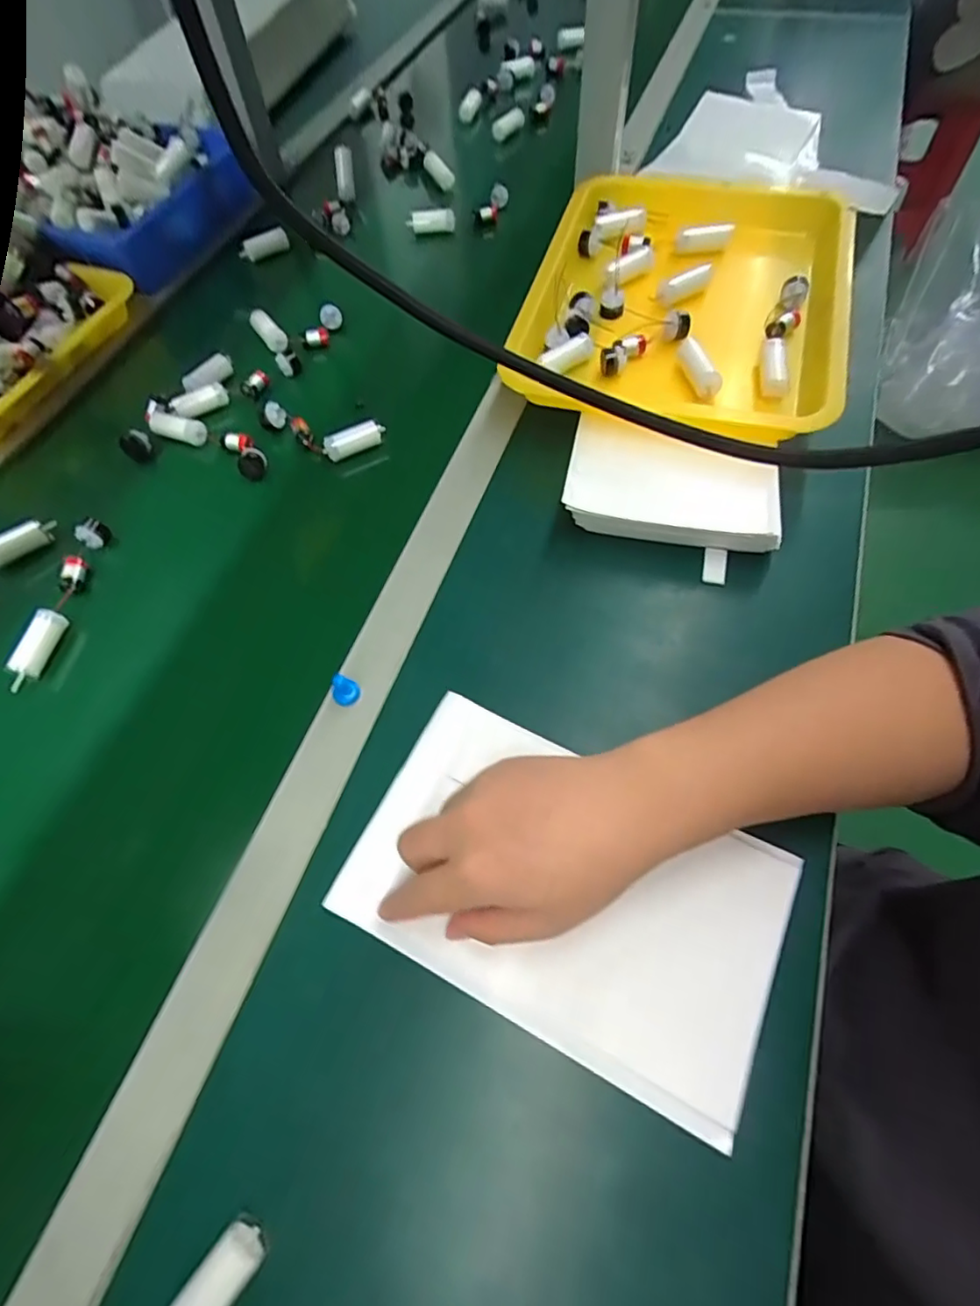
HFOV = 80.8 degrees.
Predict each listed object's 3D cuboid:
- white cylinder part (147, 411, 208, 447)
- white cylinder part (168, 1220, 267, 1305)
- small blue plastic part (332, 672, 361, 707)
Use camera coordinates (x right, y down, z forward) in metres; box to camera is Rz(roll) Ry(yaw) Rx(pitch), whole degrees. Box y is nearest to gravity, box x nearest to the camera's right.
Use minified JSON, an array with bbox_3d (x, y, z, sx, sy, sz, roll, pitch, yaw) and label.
[{"bbox_3d":[-0.294,-0.211,0.542,0.063,0.019,0.023,16,64,11],"label":"white cylinder part"},{"bbox_3d":[-0.125,0.289,0.261,0.022,0.025,0.051,34,68,19],"label":"white cylinder part"},{"bbox_3d":[-0.099,0.025,0.393,0.018,0.025,0.013,-33,65,-14],"label":"small blue plastic part"}]

